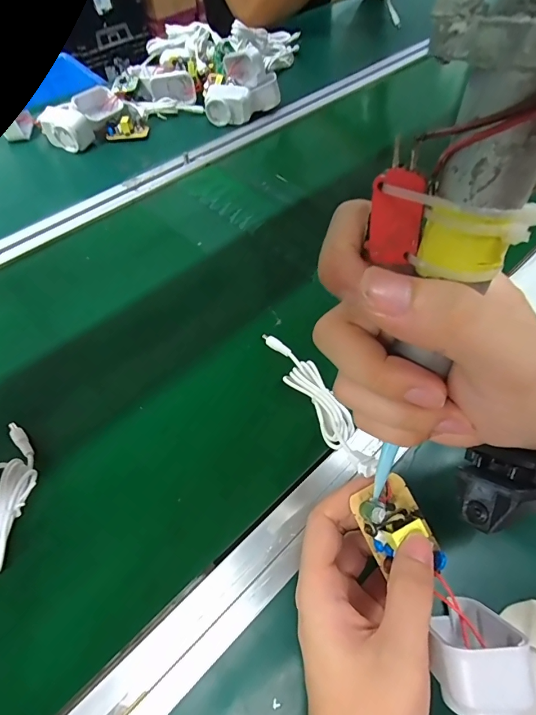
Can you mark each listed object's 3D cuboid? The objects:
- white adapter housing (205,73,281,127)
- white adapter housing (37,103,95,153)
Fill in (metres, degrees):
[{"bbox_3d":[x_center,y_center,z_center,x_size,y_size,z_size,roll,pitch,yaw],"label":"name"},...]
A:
[{"bbox_3d":[-0.039,-0.401,0.608,0.116,0.040,0.056,-4,57,0],"label":"white adapter housing"},{"bbox_3d":[-0.295,-0.337,0.578,0.068,0.049,0.053,31,63,20],"label":"white adapter housing"}]

